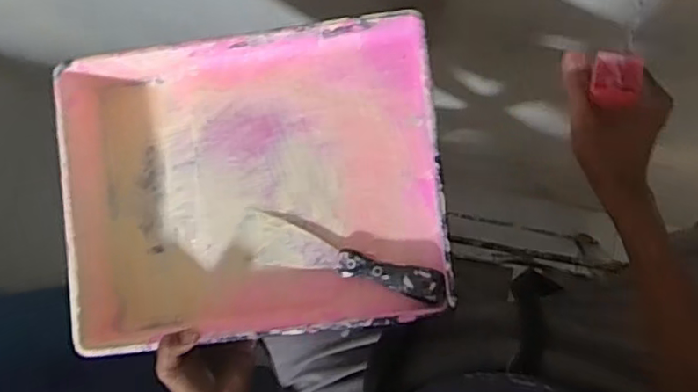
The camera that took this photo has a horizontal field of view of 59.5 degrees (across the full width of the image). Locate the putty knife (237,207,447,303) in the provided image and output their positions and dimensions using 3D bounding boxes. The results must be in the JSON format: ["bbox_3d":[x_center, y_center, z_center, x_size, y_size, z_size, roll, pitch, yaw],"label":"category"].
[{"bbox_3d":[-0.011,0.059,0.569,0.204,0.021,0.047,14,84,19],"label":"putty knife"}]

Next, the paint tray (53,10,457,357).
[{"bbox_3d":[-0.095,-0.007,0.604,0.356,0.097,0.276,-7,83,4],"label":"paint tray"}]

